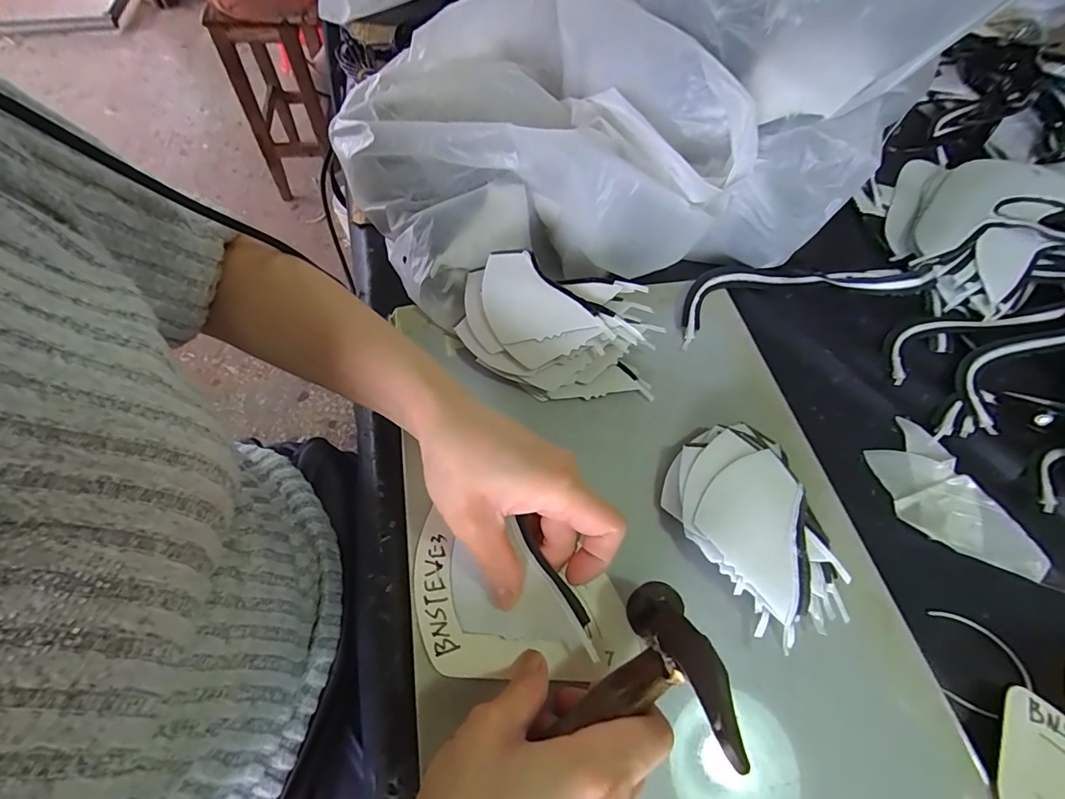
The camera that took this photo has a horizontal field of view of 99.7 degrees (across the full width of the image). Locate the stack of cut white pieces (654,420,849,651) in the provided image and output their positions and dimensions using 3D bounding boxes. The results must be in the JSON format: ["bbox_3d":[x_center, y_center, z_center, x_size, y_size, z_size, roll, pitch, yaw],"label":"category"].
[{"bbox_3d":[0.143,0.075,0.280,0.094,0.034,0.128,-23,64,-16],"label":"stack of cut white pieces"}]

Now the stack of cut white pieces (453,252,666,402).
[{"bbox_3d":[0.017,-0.048,0.330,0.152,0.062,0.082,18,60,7],"label":"stack of cut white pieces"}]

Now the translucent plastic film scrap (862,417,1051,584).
[{"bbox_3d":[0.303,0.076,0.328,0.067,0.006,0.121,-19,63,-14],"label":"translucent plastic film scrap"}]

